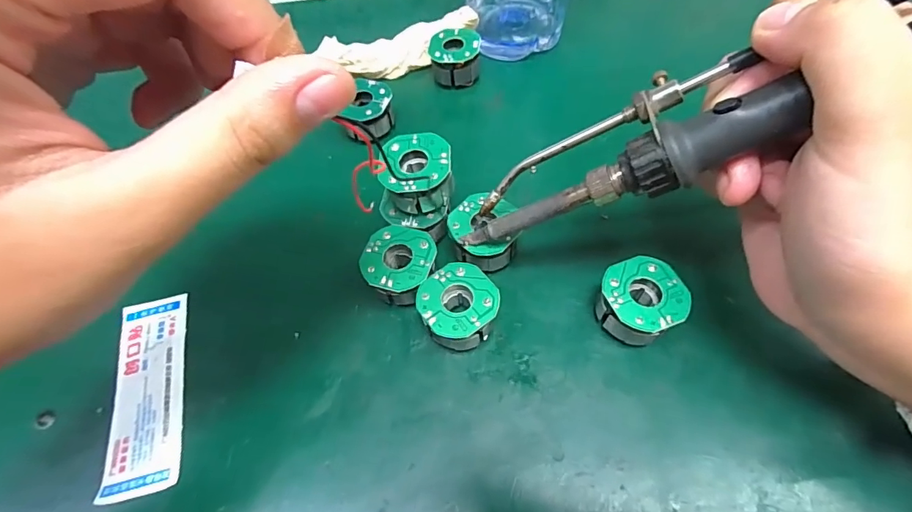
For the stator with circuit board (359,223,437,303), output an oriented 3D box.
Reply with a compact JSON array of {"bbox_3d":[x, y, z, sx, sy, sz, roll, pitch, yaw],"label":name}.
[{"bbox_3d":[-0.023,0.007,0.192,0.030,0.021,0.032,-2,59,3],"label":"stator with circuit board"}]

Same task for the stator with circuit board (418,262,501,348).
[{"bbox_3d":[0.001,0.022,0.181,0.031,0.021,0.031,-2,59,3],"label":"stator with circuit board"}]

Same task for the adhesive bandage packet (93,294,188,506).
[{"bbox_3d":[-0.126,0.054,0.181,0.027,0.004,0.082,-15,59,-6],"label":"adhesive bandage packet"}]

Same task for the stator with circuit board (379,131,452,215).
[{"bbox_3d":[-0.017,-0.034,0.192,0.030,0.023,0.030,-5,59,0],"label":"stator with circuit board"}]

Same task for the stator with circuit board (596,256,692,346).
[{"bbox_3d":[0.072,0.020,0.177,0.032,0.021,0.031,-2,59,3],"label":"stator with circuit board"}]

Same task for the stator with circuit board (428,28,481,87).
[{"bbox_3d":[0.000,-0.118,0.266,0.029,0.022,0.028,1,59,4],"label":"stator with circuit board"}]

